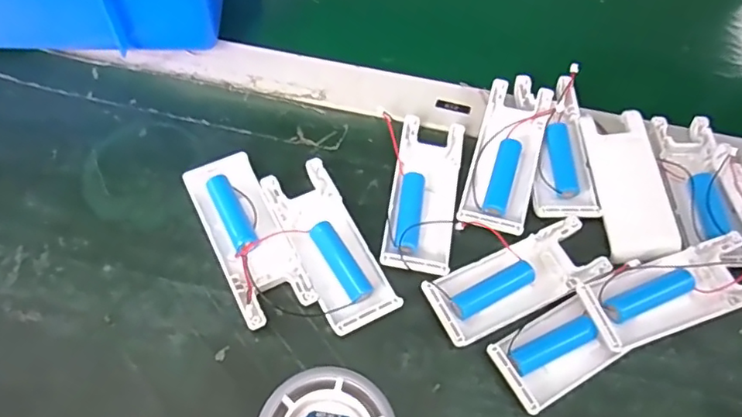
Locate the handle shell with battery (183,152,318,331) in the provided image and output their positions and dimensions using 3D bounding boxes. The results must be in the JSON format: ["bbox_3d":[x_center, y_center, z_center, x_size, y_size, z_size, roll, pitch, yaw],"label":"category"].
[{"bbox_3d":[-0.070,0.015,0.317,0.039,0.017,0.103,-24,66,-15],"label":"handle shell with battery"}]

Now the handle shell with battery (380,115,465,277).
[{"bbox_3d":[0.033,-0.010,0.340,0.040,0.016,0.102,10,62,1],"label":"handle shell with battery"}]

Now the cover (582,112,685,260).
[{"bbox_3d":[0.159,-0.017,0.346,0.040,0.010,0.100,2,62,-3],"label":"cover"}]

